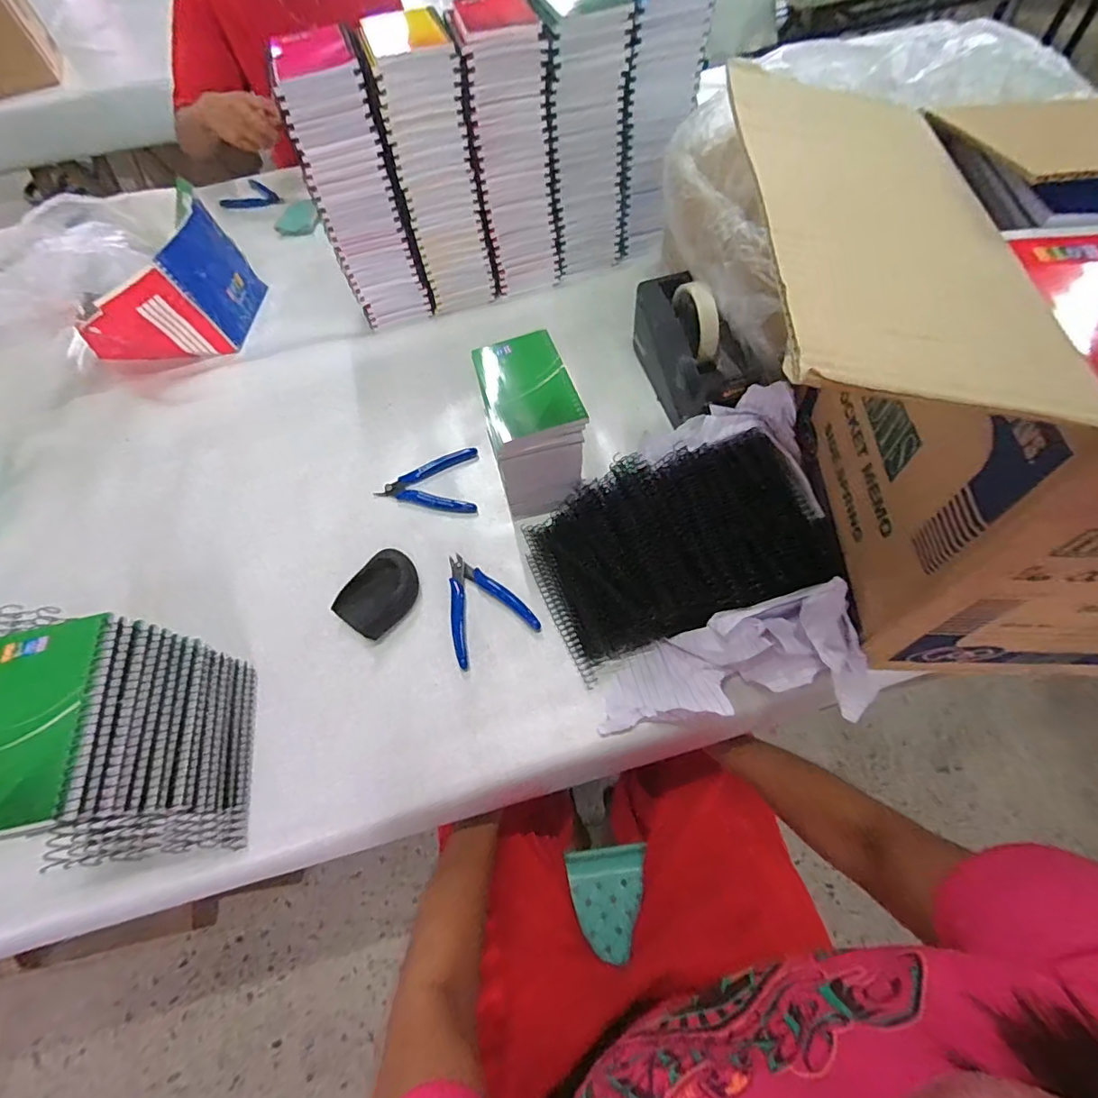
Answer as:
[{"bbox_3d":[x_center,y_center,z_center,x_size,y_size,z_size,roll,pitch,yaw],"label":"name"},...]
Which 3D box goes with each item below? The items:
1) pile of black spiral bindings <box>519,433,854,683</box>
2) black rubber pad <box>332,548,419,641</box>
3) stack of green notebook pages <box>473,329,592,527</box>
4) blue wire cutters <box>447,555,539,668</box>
[{"bbox_3d":[0.123,-0.005,0.499,0.263,0.071,0.178,-20,63,-8],"label":"pile of black spiral bindings"},{"bbox_3d":[-0.167,0.043,0.513,0.056,0.022,0.083,29,67,17],"label":"black rubber pad"},{"bbox_3d":[-0.019,-0.125,0.546,0.086,0.135,0.144,-16,62,-6],"label":"stack of green notebook pages"},{"bbox_3d":[-0.071,0.051,0.509,0.081,0.008,0.112,-27,64,-12],"label":"blue wire cutters"}]

